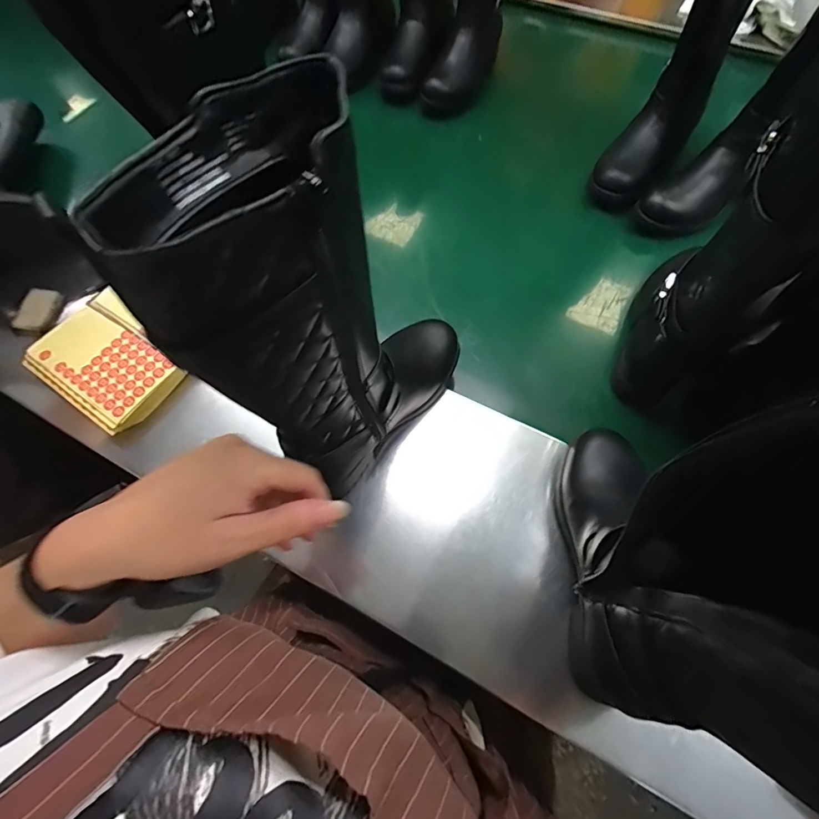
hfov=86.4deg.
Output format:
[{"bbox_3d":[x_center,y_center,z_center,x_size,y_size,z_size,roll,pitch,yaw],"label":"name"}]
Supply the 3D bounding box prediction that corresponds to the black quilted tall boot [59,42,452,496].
[{"bbox_3d":[-0.047,-0.067,0.327,0.083,0.309,0.199,38,73,17],"label":"black quilted tall boot"}]

